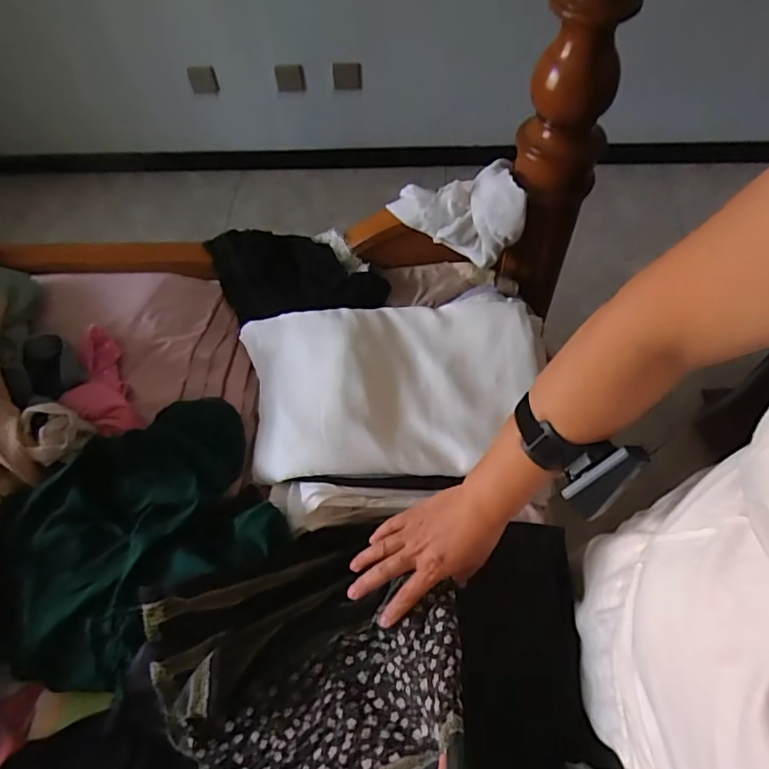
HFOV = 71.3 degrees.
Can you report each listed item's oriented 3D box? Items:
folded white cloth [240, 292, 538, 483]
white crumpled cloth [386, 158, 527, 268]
[{"bbox_3d":[0.003,0.001,0.711,0.408,0.065,0.243,-1,58,3],"label":"folded white cloth"},{"bbox_3d":[0.108,-0.269,0.831,0.205,0.125,0.095,6,59,7],"label":"white crumpled cloth"}]

